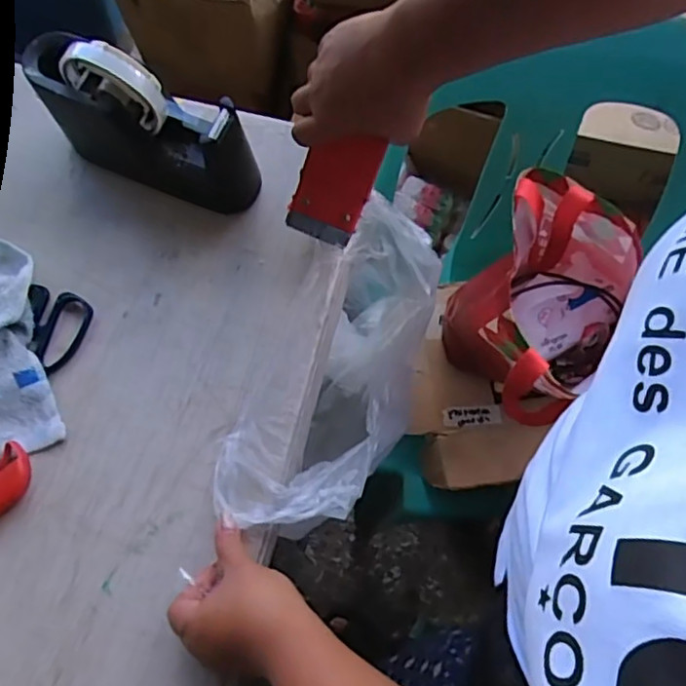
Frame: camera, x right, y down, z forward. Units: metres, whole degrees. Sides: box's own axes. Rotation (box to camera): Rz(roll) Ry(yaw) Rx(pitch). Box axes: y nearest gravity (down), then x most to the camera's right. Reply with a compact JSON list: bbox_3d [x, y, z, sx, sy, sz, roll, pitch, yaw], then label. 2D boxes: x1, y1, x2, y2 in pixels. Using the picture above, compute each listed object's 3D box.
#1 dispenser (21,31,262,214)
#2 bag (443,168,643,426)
[{"bbox_3d":[-0.159,-0.184,0.504,0.185,0.134,0.065,21,75,8],"label":"dispenser"},{"bbox_3d":[0.218,-0.039,0.670,0.186,0.218,0.200,-37,78,-9],"label":"bag"}]

